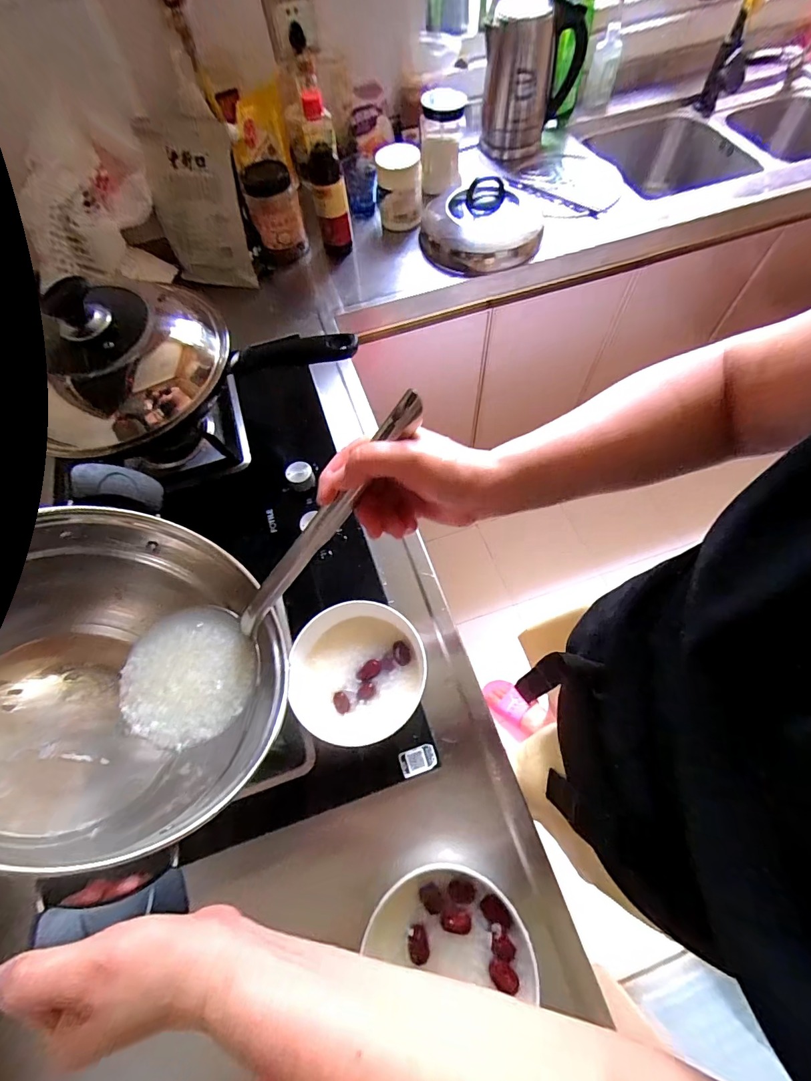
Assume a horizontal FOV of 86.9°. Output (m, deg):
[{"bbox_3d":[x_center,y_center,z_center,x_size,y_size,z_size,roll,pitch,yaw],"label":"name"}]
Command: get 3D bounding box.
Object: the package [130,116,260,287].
[{"bbox_3d":[-0.370,-0.588,0.765,0.150,0.242,0.046,13,56,6],"label":"package"}]

